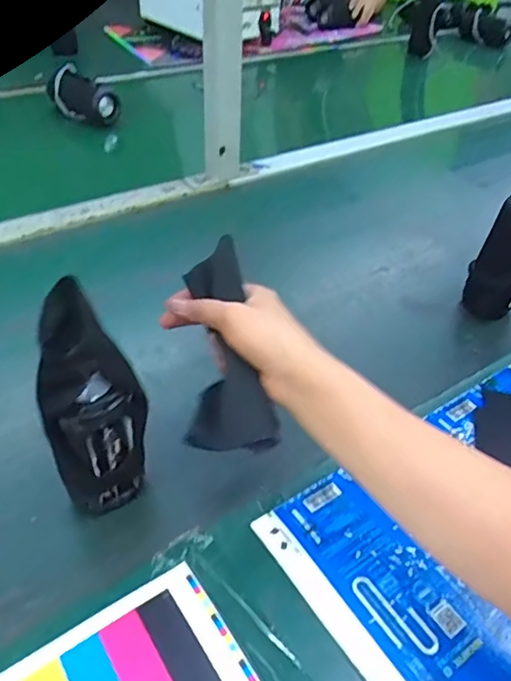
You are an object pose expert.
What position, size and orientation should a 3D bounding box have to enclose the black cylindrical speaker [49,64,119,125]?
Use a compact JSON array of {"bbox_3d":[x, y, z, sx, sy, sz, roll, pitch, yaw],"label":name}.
[{"bbox_3d":[-0.325,-0.453,1.018,0.152,0.080,0.061,26,47,20],"label":"black cylindrical speaker"}]

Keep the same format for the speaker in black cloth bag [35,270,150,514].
[{"bbox_3d":[-0.116,0.050,0.396,0.065,0.178,0.069,-11,46,-17],"label":"speaker in black cloth bag"}]

